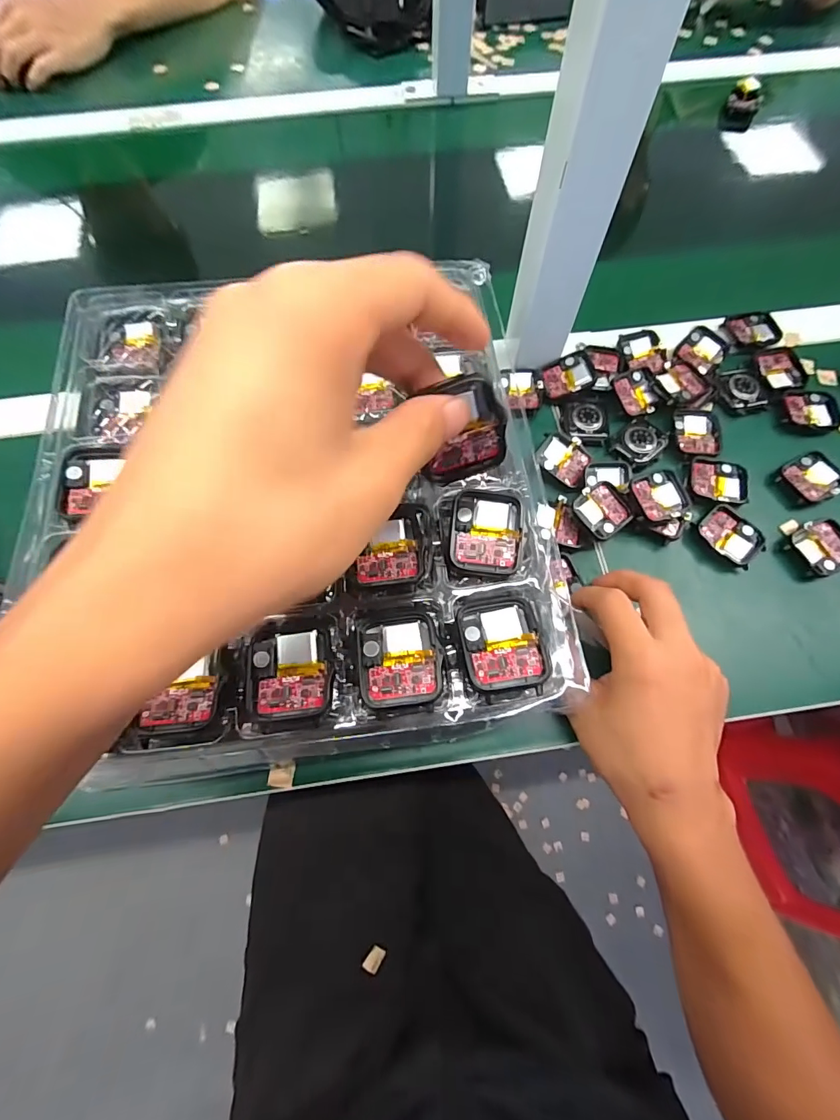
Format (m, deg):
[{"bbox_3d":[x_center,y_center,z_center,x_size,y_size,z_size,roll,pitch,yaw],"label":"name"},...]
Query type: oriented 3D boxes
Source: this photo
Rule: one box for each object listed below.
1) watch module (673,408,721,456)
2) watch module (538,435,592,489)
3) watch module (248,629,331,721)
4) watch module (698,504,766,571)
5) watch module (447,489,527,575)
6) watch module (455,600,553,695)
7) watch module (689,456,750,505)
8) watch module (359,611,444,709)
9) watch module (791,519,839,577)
[{"bbox_3d":[0.226,-0.104,0.362,0.037,0.006,0.044,6,69,3],"label":"watch module"},{"bbox_3d":[0.113,-0.079,0.347,0.038,0.009,0.037,31,72,12],"label":"watch module"},{"bbox_3d":[-0.058,0.051,0.200,0.035,0.006,0.038,-6,69,-2],"label":"watch module"},{"bbox_3d":[0.229,-0.018,0.326,0.040,0.008,0.044,-37,73,-13],"label":"watch module"},{"bbox_3d":[0.034,-0.015,0.225,0.036,0.011,0.041,5,69,3],"label":"watch module"},{"bbox_3d":[0.038,0.038,0.206,0.036,0.008,0.043,-8,69,-3],"label":"watch module"},{"bbox_3d":[0.234,-0.063,0.346,0.043,0.004,0.038,15,70,6],"label":"watch module"},{"bbox_3d":[-0.009,0.044,0.204,0.036,0.007,0.042,-5,69,-1],"label":"watch module"},{"bbox_3d":[0.299,-0.010,0.328,0.044,0.009,0.037,-25,71,-9],"label":"watch module"}]

